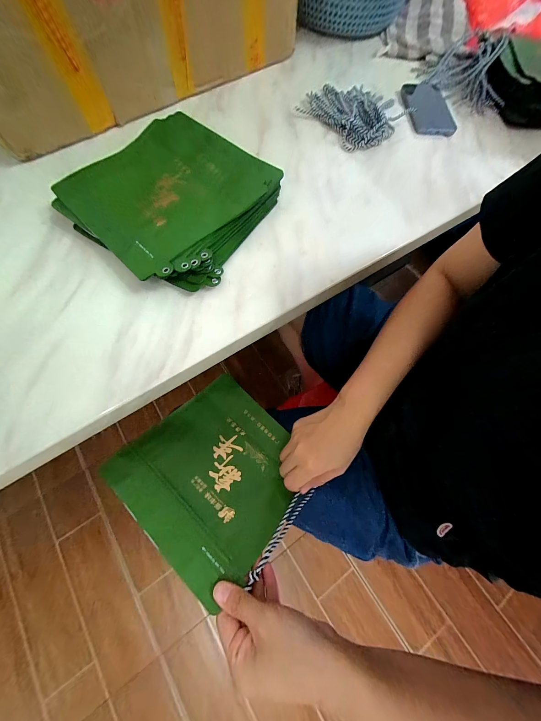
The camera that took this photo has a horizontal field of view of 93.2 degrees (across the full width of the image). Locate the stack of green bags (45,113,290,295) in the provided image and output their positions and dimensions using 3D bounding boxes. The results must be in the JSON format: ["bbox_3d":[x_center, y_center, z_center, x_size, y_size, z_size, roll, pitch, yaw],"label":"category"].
[{"bbox_3d":[-0.127,-0.212,0.339,0.224,0.049,0.223,33,71,10],"label":"stack of green bags"}]

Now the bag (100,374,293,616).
[{"bbox_3d":[-0.063,0.131,0.323,0.187,0.012,0.196,39,49,16],"label":"bag"}]

